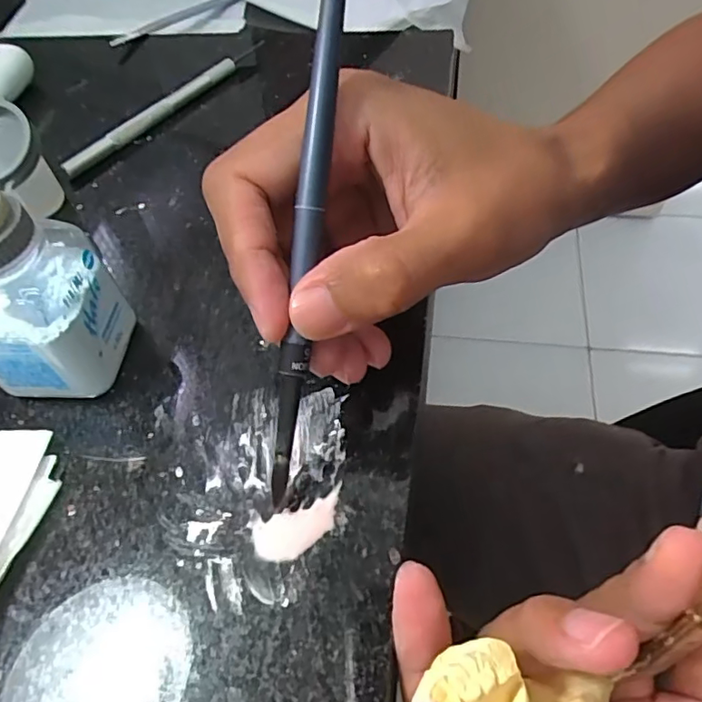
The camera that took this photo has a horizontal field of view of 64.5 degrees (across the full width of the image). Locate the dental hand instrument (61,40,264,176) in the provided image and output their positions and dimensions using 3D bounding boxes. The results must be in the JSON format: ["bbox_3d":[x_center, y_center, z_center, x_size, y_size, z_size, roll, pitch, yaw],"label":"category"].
[{"bbox_3d":[-0.096,-0.131,0.297,0.008,0.010,0.132,30,61,23],"label":"dental hand instrument"}]

